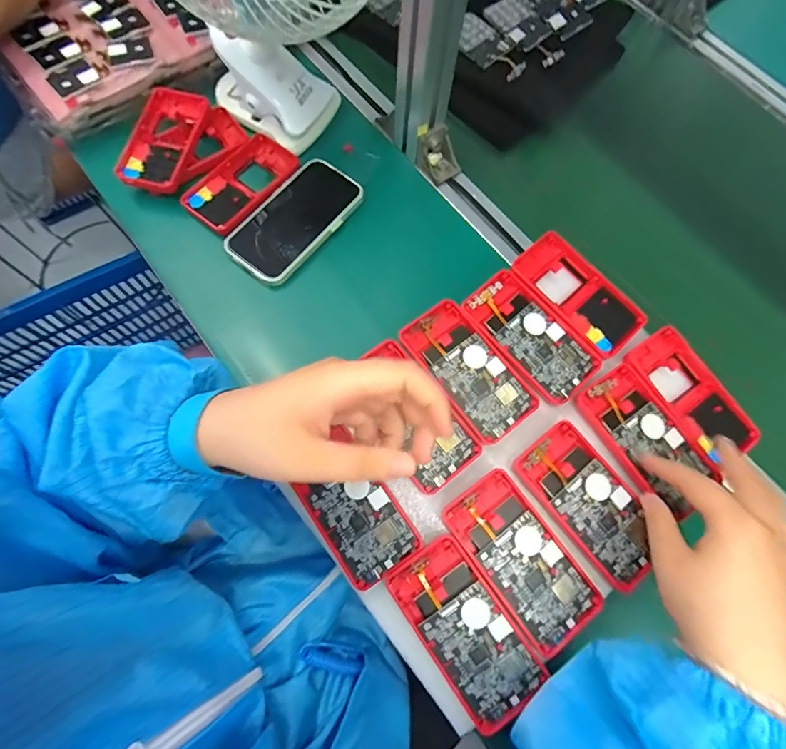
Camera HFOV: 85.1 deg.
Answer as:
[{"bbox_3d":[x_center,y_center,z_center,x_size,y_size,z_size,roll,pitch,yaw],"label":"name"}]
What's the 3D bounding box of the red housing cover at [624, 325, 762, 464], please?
[{"bbox_3d":[0.262,0.017,0.374,0.066,0.016,0.119,-34,76,-12],"label":"red housing cover"}]

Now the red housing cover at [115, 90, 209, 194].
[{"bbox_3d":[-0.243,-0.249,0.456,0.062,0.020,0.126,14,72,3],"label":"red housing cover"}]

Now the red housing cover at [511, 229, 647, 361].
[{"bbox_3d":[0.171,-0.076,0.392,0.068,0.015,0.120,-38,77,-13],"label":"red housing cover"}]

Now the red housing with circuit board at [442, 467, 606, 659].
[{"bbox_3d":[0.096,0.135,0.315,0.062,0.010,0.121,-35,76,-12],"label":"red housing with circuit board"}]

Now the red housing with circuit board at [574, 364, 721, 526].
[{"bbox_3d":[0.210,0.051,0.354,0.067,0.012,0.116,-32,75,-12],"label":"red housing with circuit board"}]

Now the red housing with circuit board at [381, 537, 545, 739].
[{"bbox_3d":[0.052,0.182,0.306,0.061,0.015,0.119,-34,76,-12],"label":"red housing with circuit board"}]

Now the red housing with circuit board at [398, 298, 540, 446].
[{"bbox_3d":[0.064,-0.005,0.362,0.062,0.008,0.121,-36,76,-13],"label":"red housing with circuit board"}]

